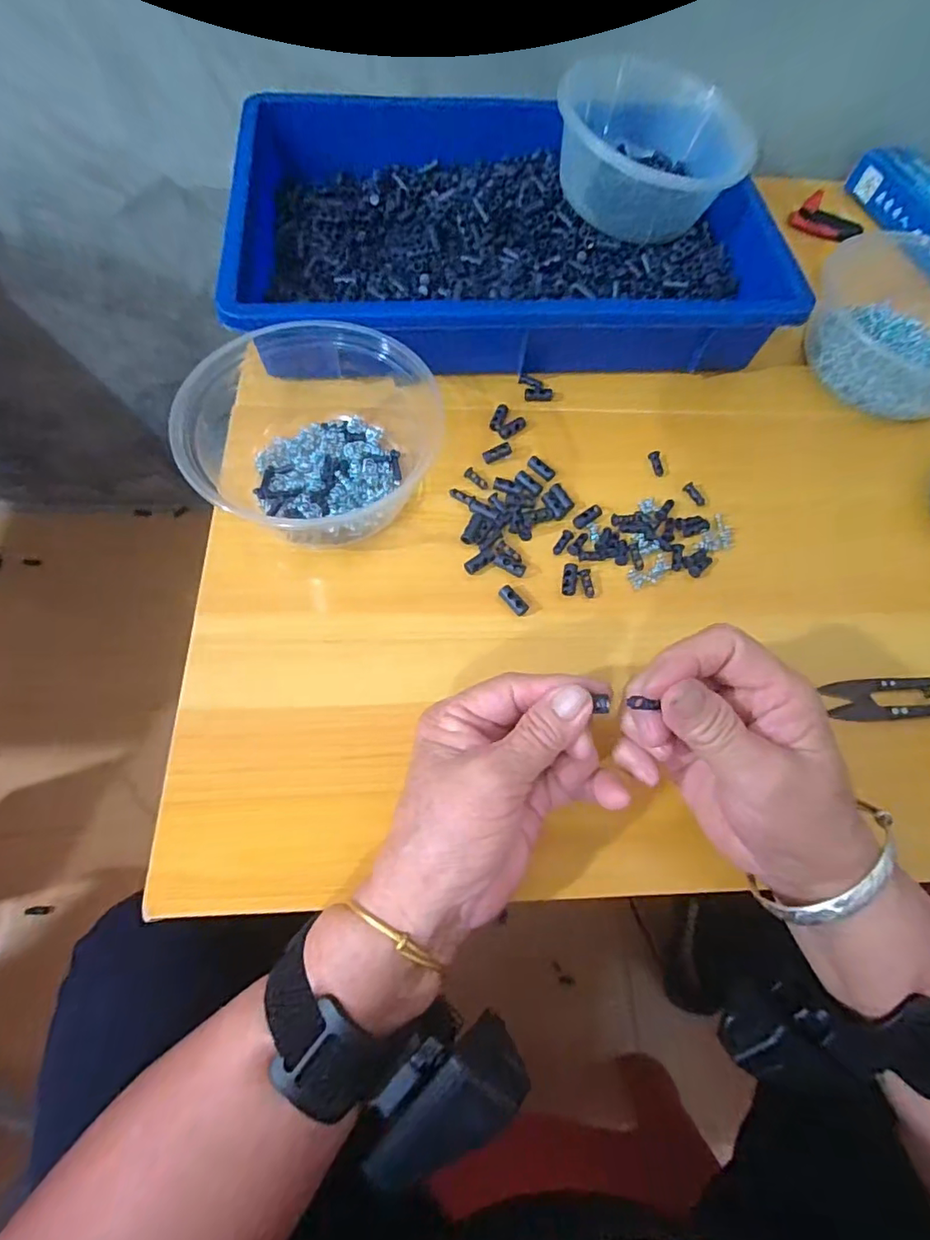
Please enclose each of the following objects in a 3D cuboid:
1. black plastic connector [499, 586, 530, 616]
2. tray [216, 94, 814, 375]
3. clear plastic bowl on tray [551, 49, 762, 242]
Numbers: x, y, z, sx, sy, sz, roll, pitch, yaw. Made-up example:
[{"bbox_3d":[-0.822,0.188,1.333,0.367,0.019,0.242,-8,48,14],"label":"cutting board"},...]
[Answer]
[{"bbox_3d":[0.028,-0.011,0.308,0.009,0.007,0.019,-37,73,-18],"label":"black plastic connector"},{"bbox_3d":[0.028,-0.295,0.397,0.368,0.044,0.255,-2,66,-5],"label":"tray"},{"bbox_3d":[0.142,-0.358,0.413,0.137,0.059,0.125,1,66,-3],"label":"clear plastic bowl on tray"}]

